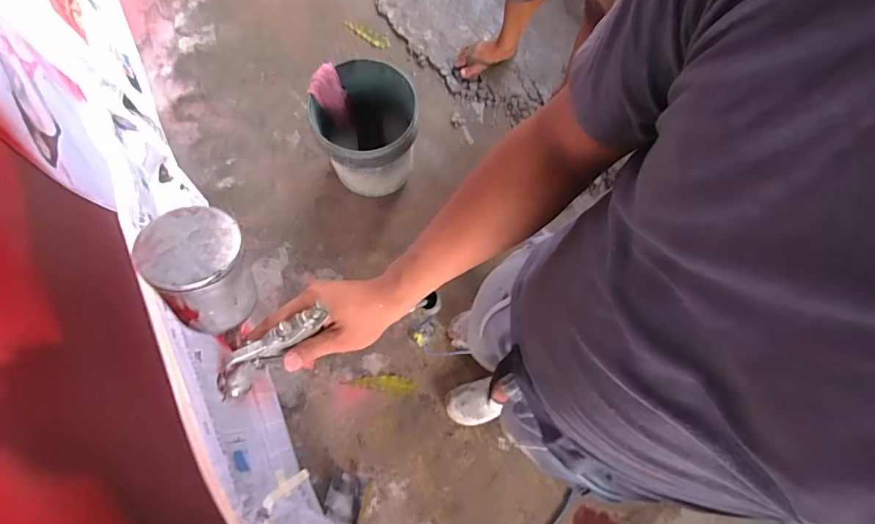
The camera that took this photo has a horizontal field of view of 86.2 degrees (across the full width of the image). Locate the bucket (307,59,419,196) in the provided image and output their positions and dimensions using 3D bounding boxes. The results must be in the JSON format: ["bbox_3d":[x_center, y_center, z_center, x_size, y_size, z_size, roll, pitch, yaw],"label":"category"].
[{"bbox_3d":[-0.205,-0.378,1.403,0.276,0.305,0.297,0,75,-2],"label":"bucket"}]

